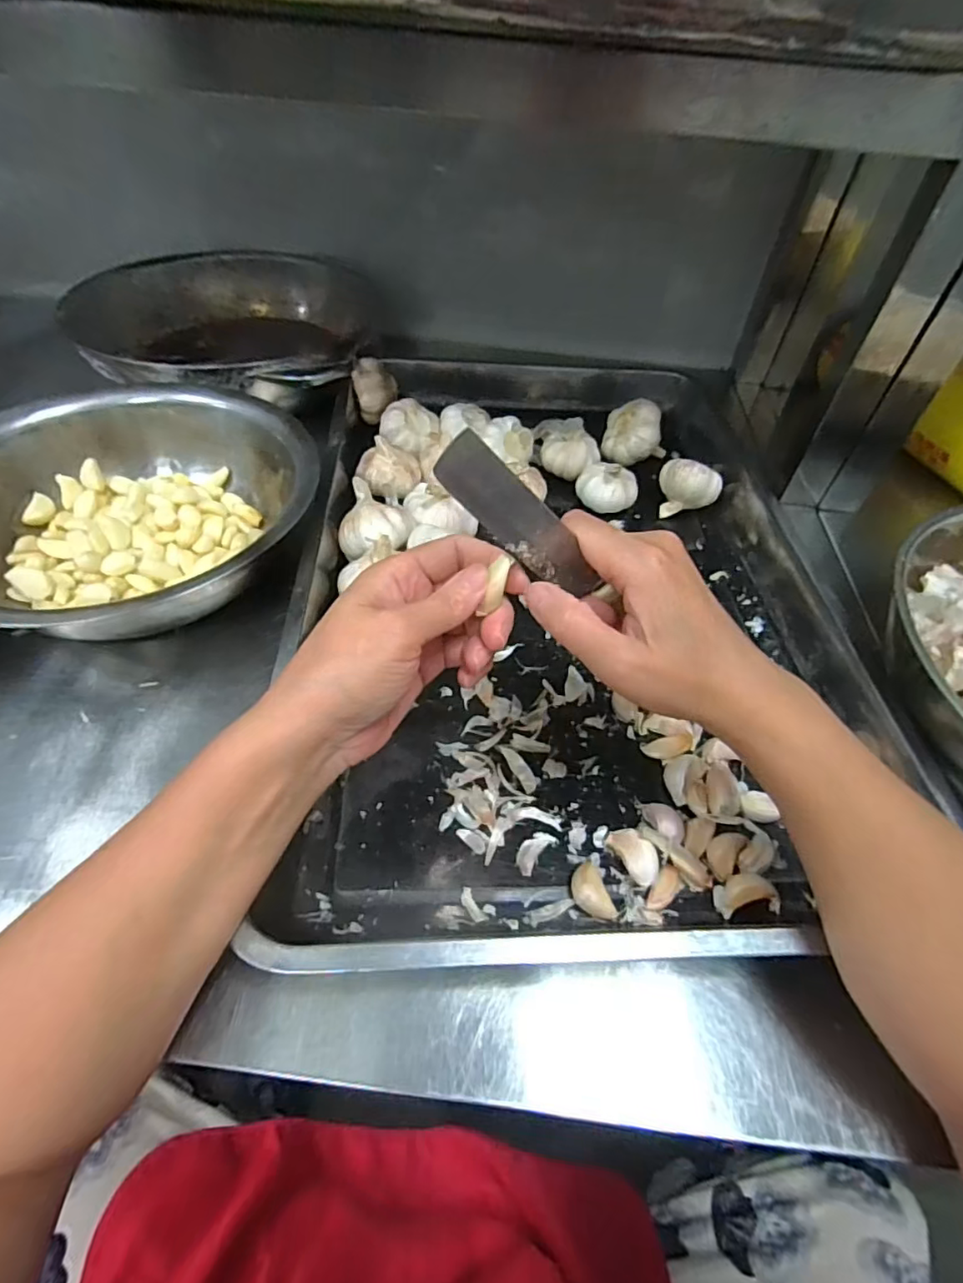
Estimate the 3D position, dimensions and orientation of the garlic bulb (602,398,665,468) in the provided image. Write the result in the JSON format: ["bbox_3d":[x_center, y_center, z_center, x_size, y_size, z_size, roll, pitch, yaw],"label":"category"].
[{"bbox_3d":[0.154,-0.207,0.565,0.061,0.049,0.053,18,51,11],"label":"garlic bulb"}]

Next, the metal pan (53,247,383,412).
[{"bbox_3d":[-0.270,-0.340,0.619,0.303,0.073,0.304,2,50,-2],"label":"metal pan"}]

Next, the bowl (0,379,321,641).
[{"bbox_3d":[-0.263,-0.094,0.435,0.273,0.091,0.240,-8,51,-10],"label":"bowl"}]

